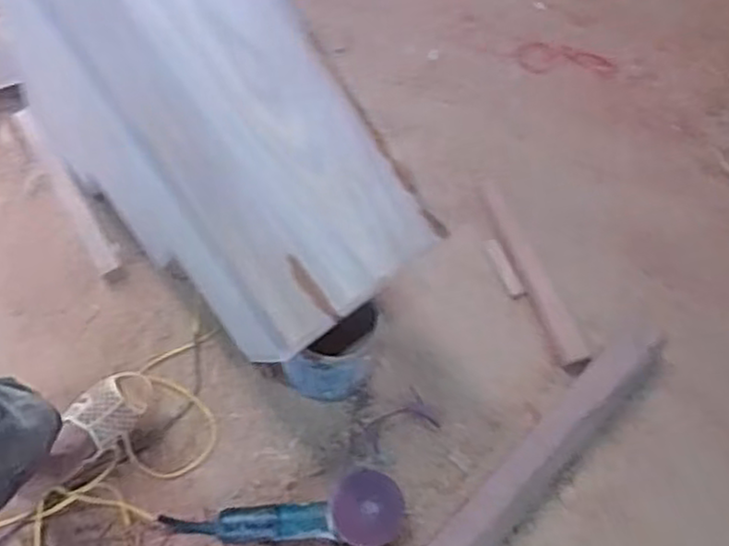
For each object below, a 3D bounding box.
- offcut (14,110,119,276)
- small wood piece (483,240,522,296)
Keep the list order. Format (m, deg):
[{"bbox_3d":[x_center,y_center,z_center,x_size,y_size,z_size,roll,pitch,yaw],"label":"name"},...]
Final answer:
[{"bbox_3d":[-0.621,-0.179,1.498,0.042,0.012,0.454,-31,67,-15],"label":"offcut"},{"bbox_3d":[0.280,-0.013,1.461,0.031,0.012,0.129,-18,64,-10],"label":"small wood piece"}]

